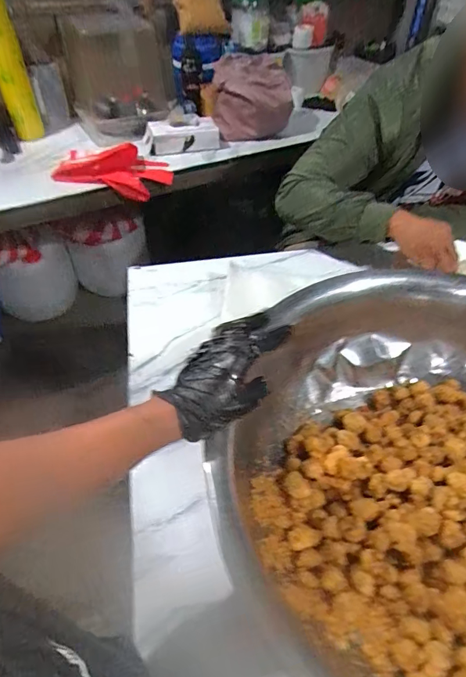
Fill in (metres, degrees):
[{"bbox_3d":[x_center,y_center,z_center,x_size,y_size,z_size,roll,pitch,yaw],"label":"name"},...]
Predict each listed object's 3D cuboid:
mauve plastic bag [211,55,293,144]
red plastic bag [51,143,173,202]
[{"bbox_3d":[0.068,-0.842,1.481,0.276,0.231,0.216,3,46,3],"label":"mauve plastic bag"},{"bbox_3d":[-0.364,-0.517,1.286,0.347,0.095,0.199,1,46,1],"label":"red plastic bag"}]

